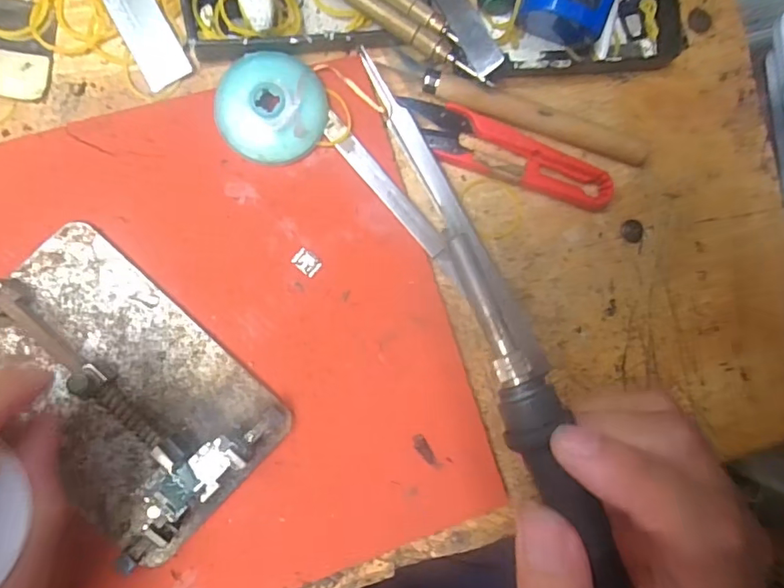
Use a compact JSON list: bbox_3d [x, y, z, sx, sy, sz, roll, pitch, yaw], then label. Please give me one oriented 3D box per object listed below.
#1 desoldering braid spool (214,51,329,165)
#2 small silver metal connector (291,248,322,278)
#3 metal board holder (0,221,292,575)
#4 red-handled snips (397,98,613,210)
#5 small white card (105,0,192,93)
[{"bbox_3d":[-0.048,-0.075,0.212,0.043,0.013,0.042,0,88,-9],"label":"desoldering braid spool"},{"bbox_3d":[-0.035,-0.013,0.218,0.011,0.004,0.009,40,83,-6],"label":"small silver metal connector"},{"bbox_3d":[-0.105,0.039,0.198,0.115,0.019,0.079,44,83,-5],"label":"metal board holder"},{"bbox_3d":[0.051,-0.060,0.232,0.097,0.009,0.023,23,85,-8],"label":"red-handled snips"},{"bbox_3d":[-0.098,-0.104,0.213,0.019,0.004,0.038,-26,102,2],"label":"small white card"}]

